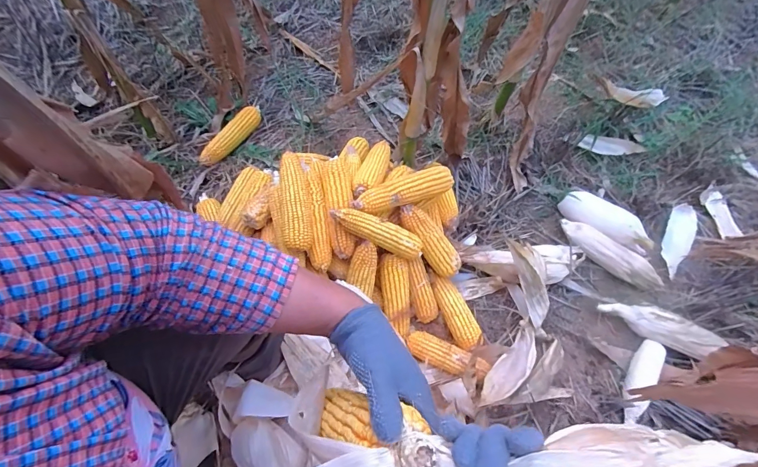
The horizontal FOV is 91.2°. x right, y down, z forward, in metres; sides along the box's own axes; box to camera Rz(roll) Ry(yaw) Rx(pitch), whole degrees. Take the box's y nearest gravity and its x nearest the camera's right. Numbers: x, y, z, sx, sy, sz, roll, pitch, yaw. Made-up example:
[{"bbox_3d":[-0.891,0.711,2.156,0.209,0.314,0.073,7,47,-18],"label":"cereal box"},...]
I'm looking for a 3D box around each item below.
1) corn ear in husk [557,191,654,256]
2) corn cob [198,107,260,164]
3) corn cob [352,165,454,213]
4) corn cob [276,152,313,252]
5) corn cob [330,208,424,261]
[{"bbox_3d":[0.587,-0.038,0.955,0.232,0.062,0.098,27,62,8],"label":"corn ear in husk"},{"bbox_3d":[-0.399,-0.265,1.021,0.065,0.046,0.228,31,66,11],"label":"corn cob"},{"bbox_3d":[0.053,-0.090,0.778,0.236,0.057,0.056,-22,66,-17],"label":"corn cob"},{"bbox_3d":[-0.168,-0.062,0.738,0.060,0.067,0.208,-8,63,-11],"label":"corn cob"},{"bbox_3d":[0.002,-0.001,0.741,0.212,0.042,0.051,25,62,-23],"label":"corn cob"}]

